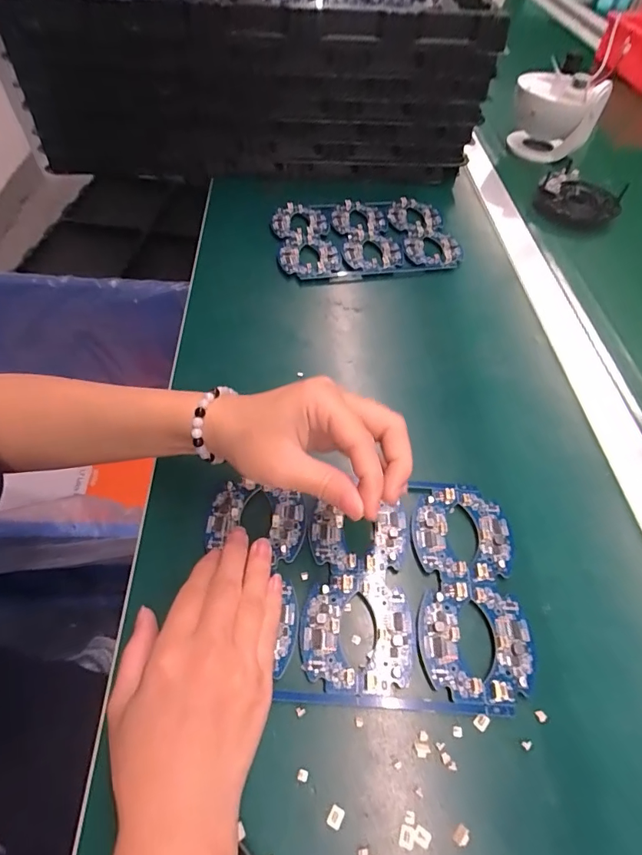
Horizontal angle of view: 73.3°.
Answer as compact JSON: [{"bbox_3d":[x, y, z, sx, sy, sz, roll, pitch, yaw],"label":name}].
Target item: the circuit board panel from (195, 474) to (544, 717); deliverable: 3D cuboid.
[{"bbox_3d":[0.025,0.095,0.270,0.197,0.008,0.133,4,55,-1],"label":"circuit board panel"}]

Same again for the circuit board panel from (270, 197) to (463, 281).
[{"bbox_3d":[0.049,-0.216,0.488,0.199,0.009,0.131,-7,56,-9],"label":"circuit board panel"}]

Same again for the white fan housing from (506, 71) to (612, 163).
[{"bbox_3d":[0.342,-0.461,0.637,0.116,0.102,0.107,24,57,12],"label":"white fan housing"}]

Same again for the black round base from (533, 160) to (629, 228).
[{"bbox_3d":[0.334,-0.302,0.562,0.097,0.041,0.101,2,55,-3],"label":"black round base"}]

